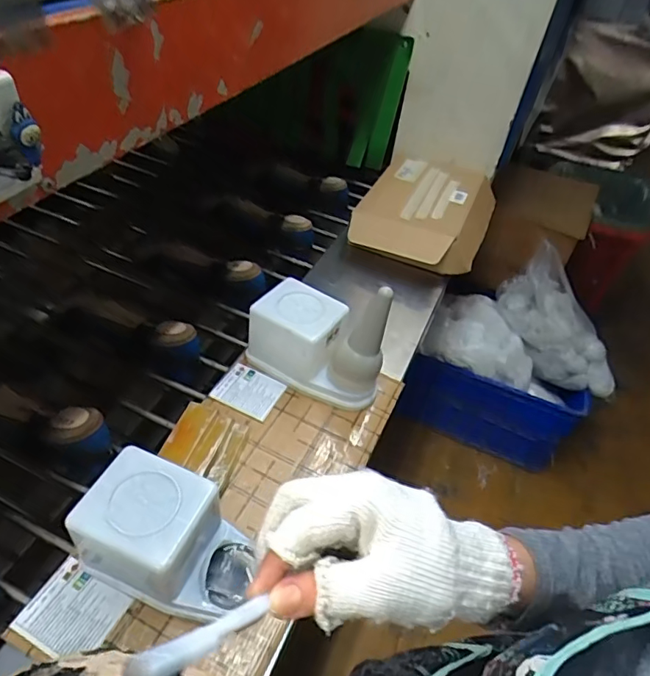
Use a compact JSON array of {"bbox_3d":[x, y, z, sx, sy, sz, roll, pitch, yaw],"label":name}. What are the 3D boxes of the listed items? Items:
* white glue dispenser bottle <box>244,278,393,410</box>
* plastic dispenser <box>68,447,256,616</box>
[{"bbox_3d":[-0.006,-0.008,0.701,0.189,0.158,0.100,26,47,18],"label":"white glue dispenser bottle"},{"bbox_3d":[-0.154,0.199,0.504,0.161,0.109,0.100,19,45,11],"label":"plastic dispenser"}]

